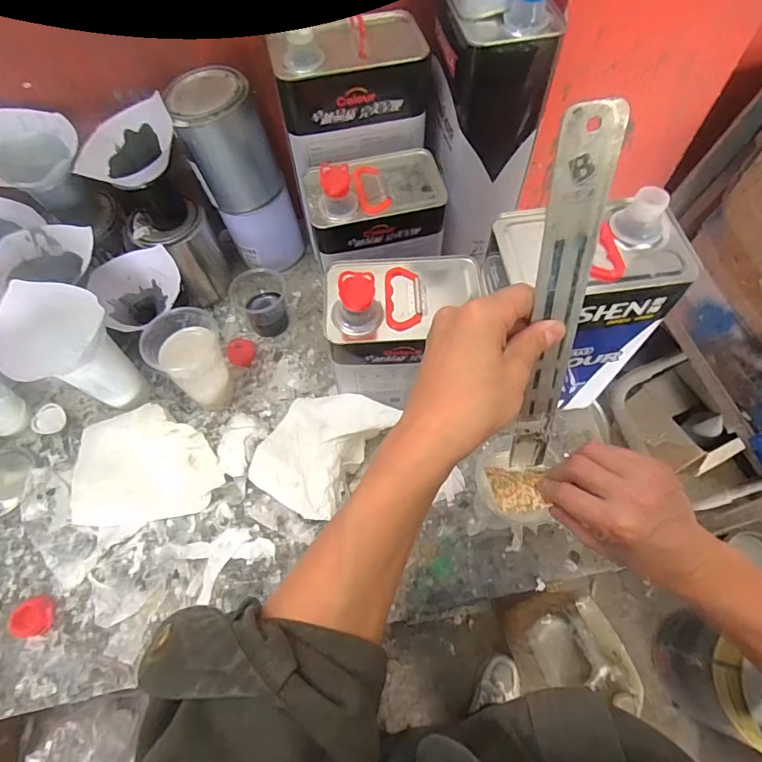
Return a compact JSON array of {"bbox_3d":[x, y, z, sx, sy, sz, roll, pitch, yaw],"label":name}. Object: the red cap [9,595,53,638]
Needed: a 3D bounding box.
[{"bbox_3d":[-0.396,0.267,0.524,0.042,0.016,0.040,-1,64,1],"label":"red cap"}]

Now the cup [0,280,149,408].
[{"bbox_3d":[-0.370,-0.032,0.563,0.091,0.164,0.116,26,67,14],"label":"cup"}]

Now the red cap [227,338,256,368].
[{"bbox_3d":[-0.203,-0.041,0.673,0.034,0.022,0.039,12,65,7],"label":"red cap"}]

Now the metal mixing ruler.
[{"bbox_3d":[0.118,-0.027,0.321,0.032,0.296,0.004,-6,46,3],"label":"metal mixing ruler"}]

